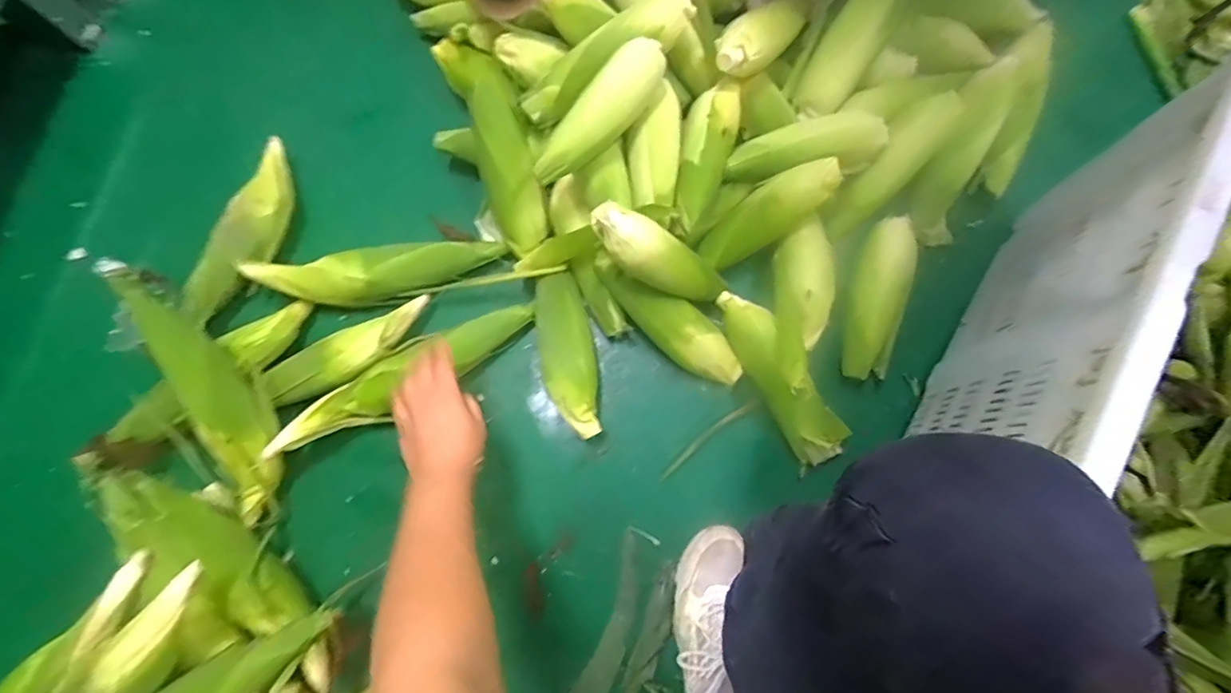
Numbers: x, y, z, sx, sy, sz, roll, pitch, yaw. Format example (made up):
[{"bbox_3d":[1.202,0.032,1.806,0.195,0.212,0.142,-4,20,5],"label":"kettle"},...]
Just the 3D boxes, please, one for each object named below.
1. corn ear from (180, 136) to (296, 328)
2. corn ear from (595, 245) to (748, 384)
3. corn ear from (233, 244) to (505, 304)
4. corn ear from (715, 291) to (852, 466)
[{"bbox_3d":[-0.490,-0.157,0.712,0.059,0.051,0.281,13,78,3],"label":"corn ear"},{"bbox_3d":[0.069,-0.034,0.672,0.238,0.054,0.067,37,81,8],"label":"corn ear"},{"bbox_3d":[-0.308,-0.097,0.690,0.322,0.058,0.067,-10,78,-2],"label":"corn ear"},{"bbox_3d":[0.204,0.029,0.643,0.067,0.056,0.240,-26,79,-5],"label":"corn ear"}]

